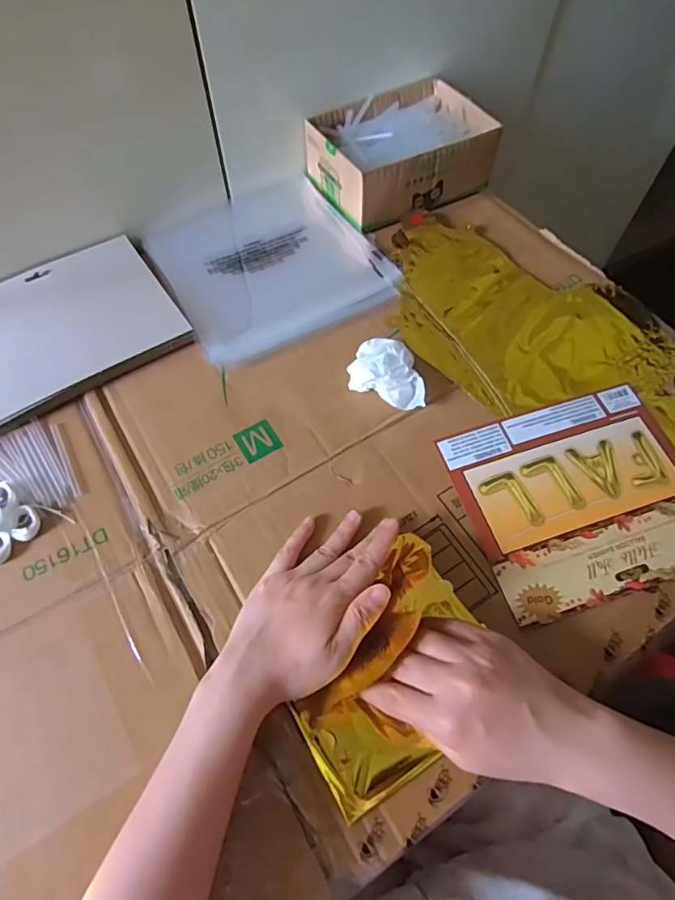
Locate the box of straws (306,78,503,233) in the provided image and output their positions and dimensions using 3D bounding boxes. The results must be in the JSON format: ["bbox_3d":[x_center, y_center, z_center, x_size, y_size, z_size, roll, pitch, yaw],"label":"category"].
[{"bbox_3d":[0.073,-0.341,0.571,0.190,0.064,0.140,-30,64,-16],"label":"box of straws"}]

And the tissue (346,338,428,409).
[{"bbox_3d":[0.048,-0.069,0.444,0.070,0.030,0.047,20,62,11],"label":"tissue"}]

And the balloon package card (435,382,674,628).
[{"bbox_3d":[0.198,0.033,0.399,0.189,0.009,0.160,-15,61,-9],"label":"balloon package card"}]

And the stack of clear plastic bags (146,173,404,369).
[{"bbox_3d":[-0.078,-0.209,0.536,0.213,0.013,0.233,-26,63,-15],"label":"stack of clear plastic bags"}]

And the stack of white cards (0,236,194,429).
[{"bbox_3d":[-0.260,-0.121,0.477,0.191,0.018,0.161,-29,64,-16],"label":"stack of white cards"}]

